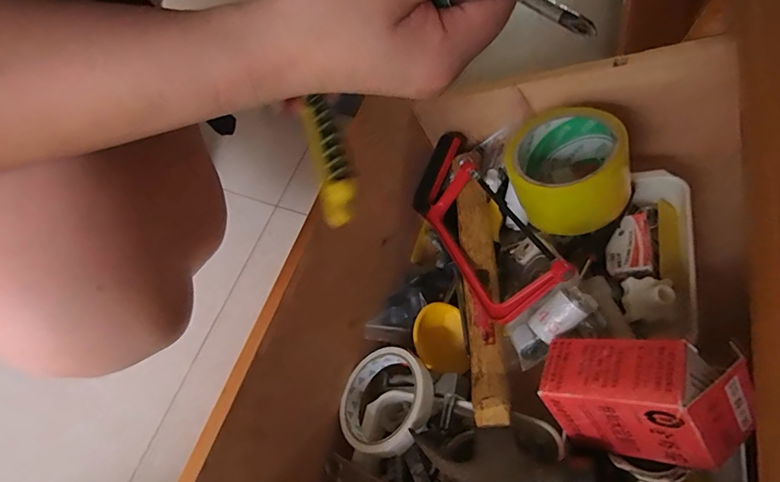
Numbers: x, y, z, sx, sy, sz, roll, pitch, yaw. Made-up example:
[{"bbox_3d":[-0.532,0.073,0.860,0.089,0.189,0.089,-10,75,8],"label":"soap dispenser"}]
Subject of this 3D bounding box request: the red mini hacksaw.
[{"bbox_3d":[0.079,-0.020,0.430,0.022,0.091,0.259,27,26,-32],"label":"red mini hacksaw"}]

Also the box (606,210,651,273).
[{"bbox_3d":[0.210,0.003,0.383,0.034,0.012,0.056,-5,57,32],"label":"box"}]

